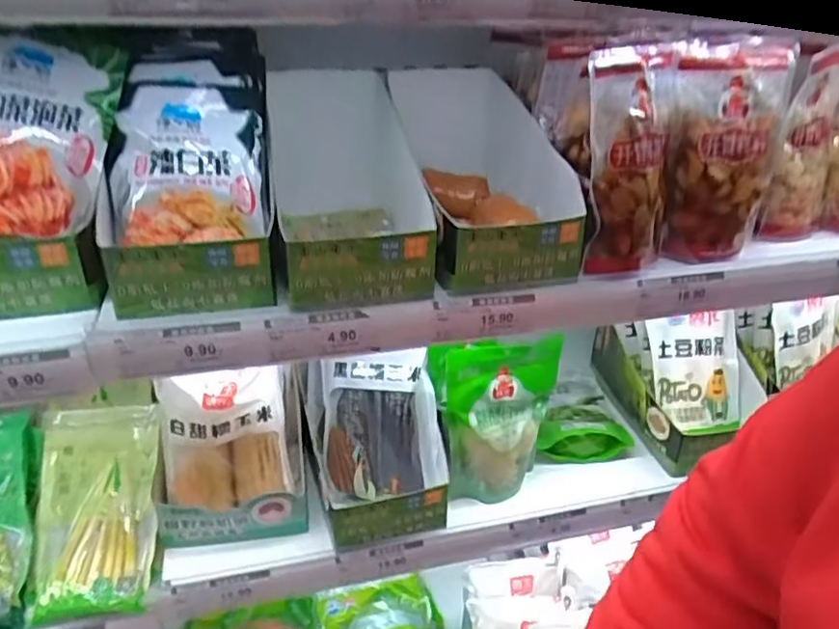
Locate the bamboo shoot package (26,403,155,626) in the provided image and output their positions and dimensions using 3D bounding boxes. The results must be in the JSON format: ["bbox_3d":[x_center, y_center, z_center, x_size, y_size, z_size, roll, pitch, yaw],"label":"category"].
[{"bbox_3d":[-0.358,0.210,0.730,0.121,0.026,0.227,-4,59,-7],"label":"bamboo shoot package"}]

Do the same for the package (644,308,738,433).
[{"bbox_3d":[0.365,0.076,0.883,0.121,0.158,0.040,-5,6,-4],"label":"package"}]

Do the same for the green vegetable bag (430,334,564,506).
[{"bbox_3d":[0.091,0.113,0.778,0.149,0.192,0.085,-1,28,1],"label":"green vegetable bag"}]

